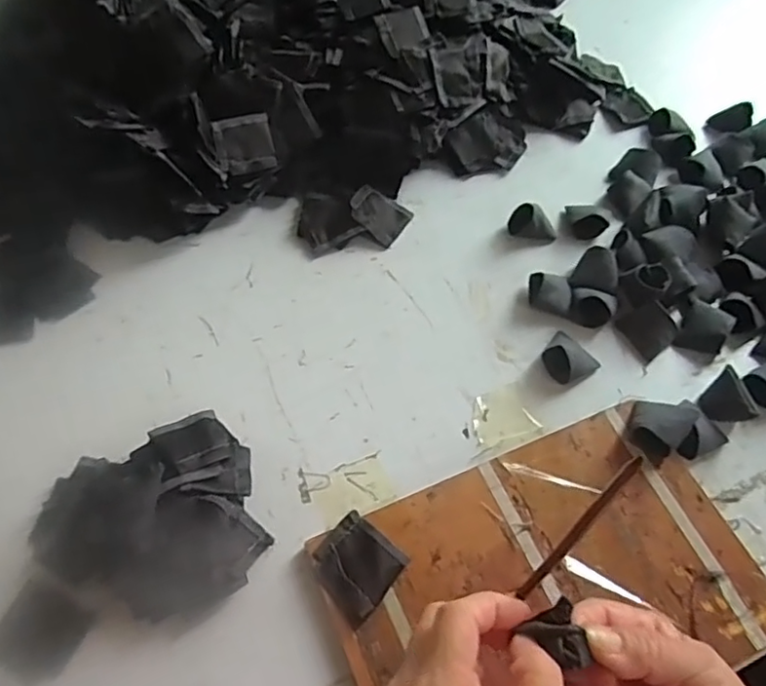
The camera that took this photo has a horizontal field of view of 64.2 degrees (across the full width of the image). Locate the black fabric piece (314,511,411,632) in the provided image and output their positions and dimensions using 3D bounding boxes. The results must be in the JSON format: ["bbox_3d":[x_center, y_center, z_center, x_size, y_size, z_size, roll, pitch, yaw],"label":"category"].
[{"bbox_3d":[-0.018,0.147,0.404,0.053,0.007,0.052,37,66,19],"label":"black fabric piece"}]

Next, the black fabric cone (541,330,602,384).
[{"bbox_3d":[0.148,0.009,0.486,0.037,0.025,0.042,-33,65,-17],"label":"black fabric cone"}]

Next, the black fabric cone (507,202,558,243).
[{"bbox_3d":[0.139,-0.112,0.559,0.044,0.027,0.026,14,61,8],"label":"black fabric cone"}]

